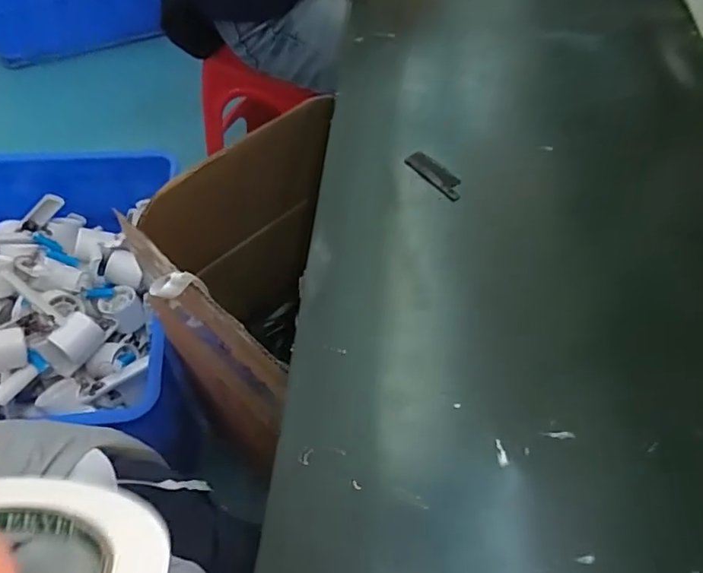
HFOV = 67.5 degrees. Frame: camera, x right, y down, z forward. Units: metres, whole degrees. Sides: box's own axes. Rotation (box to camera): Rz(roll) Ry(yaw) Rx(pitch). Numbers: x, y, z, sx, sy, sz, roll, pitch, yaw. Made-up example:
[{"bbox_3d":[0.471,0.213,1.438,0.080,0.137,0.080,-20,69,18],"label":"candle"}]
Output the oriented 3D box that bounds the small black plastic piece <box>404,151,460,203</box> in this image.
[{"bbox_3d":[0.056,-0.073,0.346,0.014,0.008,0.046,-35,65,-23],"label":"small black plastic piece"}]

